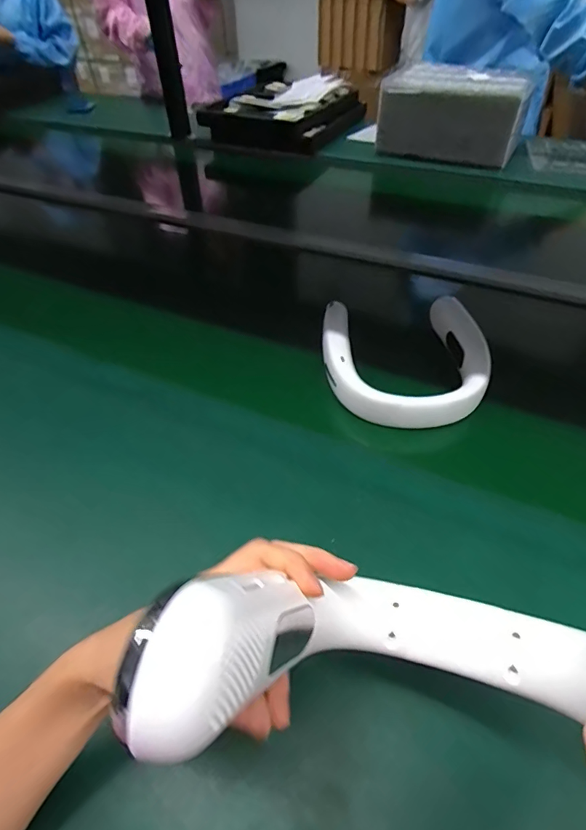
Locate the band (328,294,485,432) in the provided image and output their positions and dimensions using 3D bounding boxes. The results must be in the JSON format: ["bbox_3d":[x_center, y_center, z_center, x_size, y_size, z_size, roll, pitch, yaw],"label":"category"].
[{"bbox_3d":[0.130,-0.069,0.547,0.179,0.061,0.178,-3,46,0],"label":"band"}]

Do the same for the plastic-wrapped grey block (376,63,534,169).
[{"bbox_3d":[0.390,-0.726,1.110,0.313,0.156,0.180,19,50,20],"label":"plastic-wrapped grey block"}]

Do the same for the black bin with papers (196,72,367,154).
[{"bbox_3d":[-0.016,-0.870,1.302,0.344,0.098,0.396,19,50,20],"label":"black bin with papers"}]

